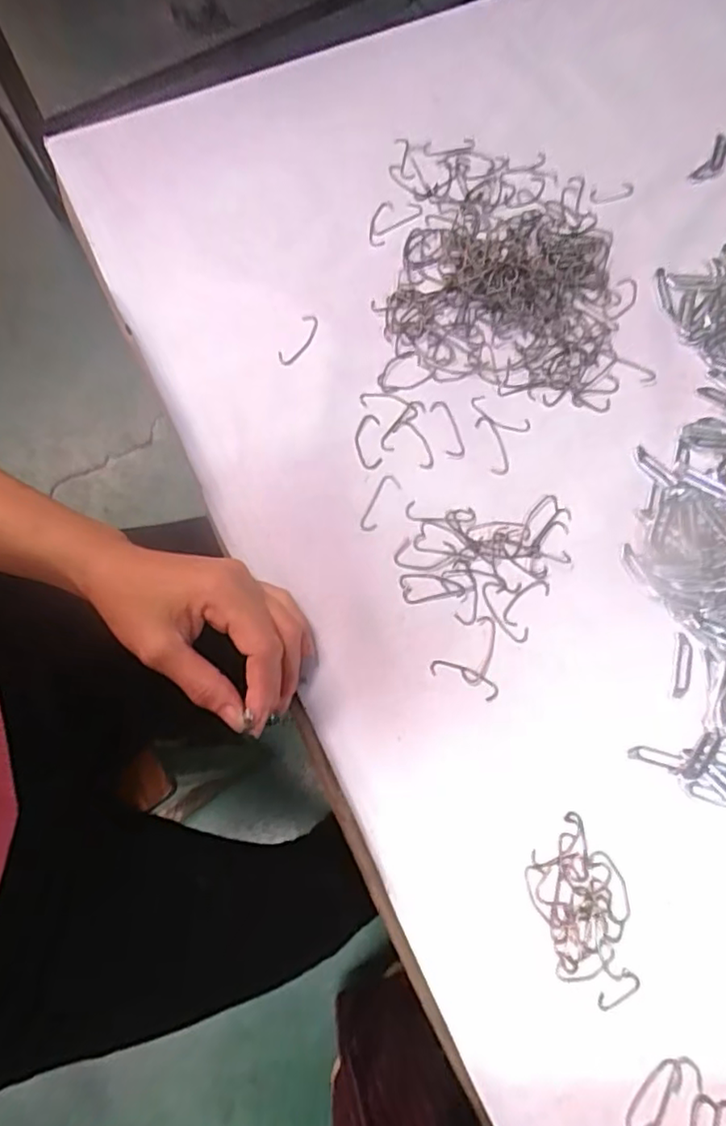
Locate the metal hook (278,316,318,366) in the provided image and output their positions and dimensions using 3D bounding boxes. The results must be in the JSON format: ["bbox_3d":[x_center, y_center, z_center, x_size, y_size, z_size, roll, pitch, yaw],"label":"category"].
[{"bbox_3d":[-0.042,-0.148,0.412,0.014,0.004,0.040,28,75,7],"label":"metal hook"}]

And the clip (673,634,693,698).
[{"bbox_3d":[0.189,0.060,0.363,0.009,0.004,0.038,15,74,3],"label":"clip"}]

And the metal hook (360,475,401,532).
[{"bbox_3d":[0.010,-0.037,0.387,0.012,0.004,0.039,27,75,6],"label":"metal hook"}]

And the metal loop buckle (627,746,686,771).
[{"bbox_3d":[0.165,0.109,0.349,0.030,0.004,0.009,13,74,2],"label":"metal loop buckle"}]

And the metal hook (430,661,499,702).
[{"bbox_3d":[0.059,0.066,0.356,0.041,0.004,0.012,24,75,5],"label":"metal hook"}]

